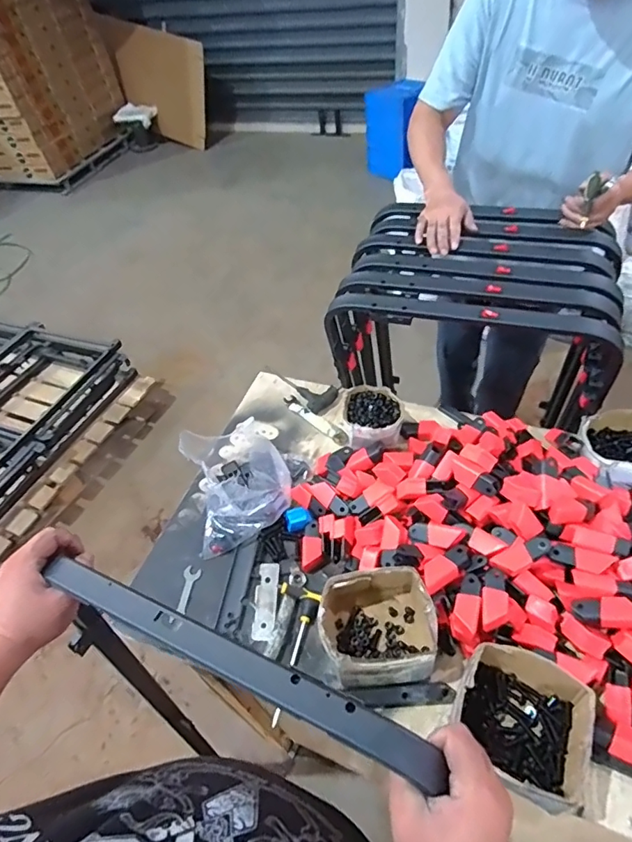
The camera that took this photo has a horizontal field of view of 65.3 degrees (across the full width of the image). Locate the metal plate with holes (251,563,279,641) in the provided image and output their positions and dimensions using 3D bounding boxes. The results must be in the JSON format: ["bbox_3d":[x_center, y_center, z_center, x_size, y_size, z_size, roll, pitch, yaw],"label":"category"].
[{"bbox_3d":[-0.081,0.285,0.785,0.039,0.008,0.121,-2,48,6],"label":"metal plate with holes"}]

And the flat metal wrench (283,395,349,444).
[{"bbox_3d":[-0.002,-0.005,1.026,0.033,0.015,0.178,-37,54,-23],"label":"flat metal wrench"}]

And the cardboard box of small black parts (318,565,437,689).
[{"bbox_3d":[0.087,0.292,0.709,0.157,0.080,0.150,-11,48,-3],"label":"cardboard box of small black parts"}]

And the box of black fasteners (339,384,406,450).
[{"bbox_3d":[0.112,-0.002,0.975,0.118,0.064,0.142,-11,48,-2],"label":"box of black fasteners"}]

